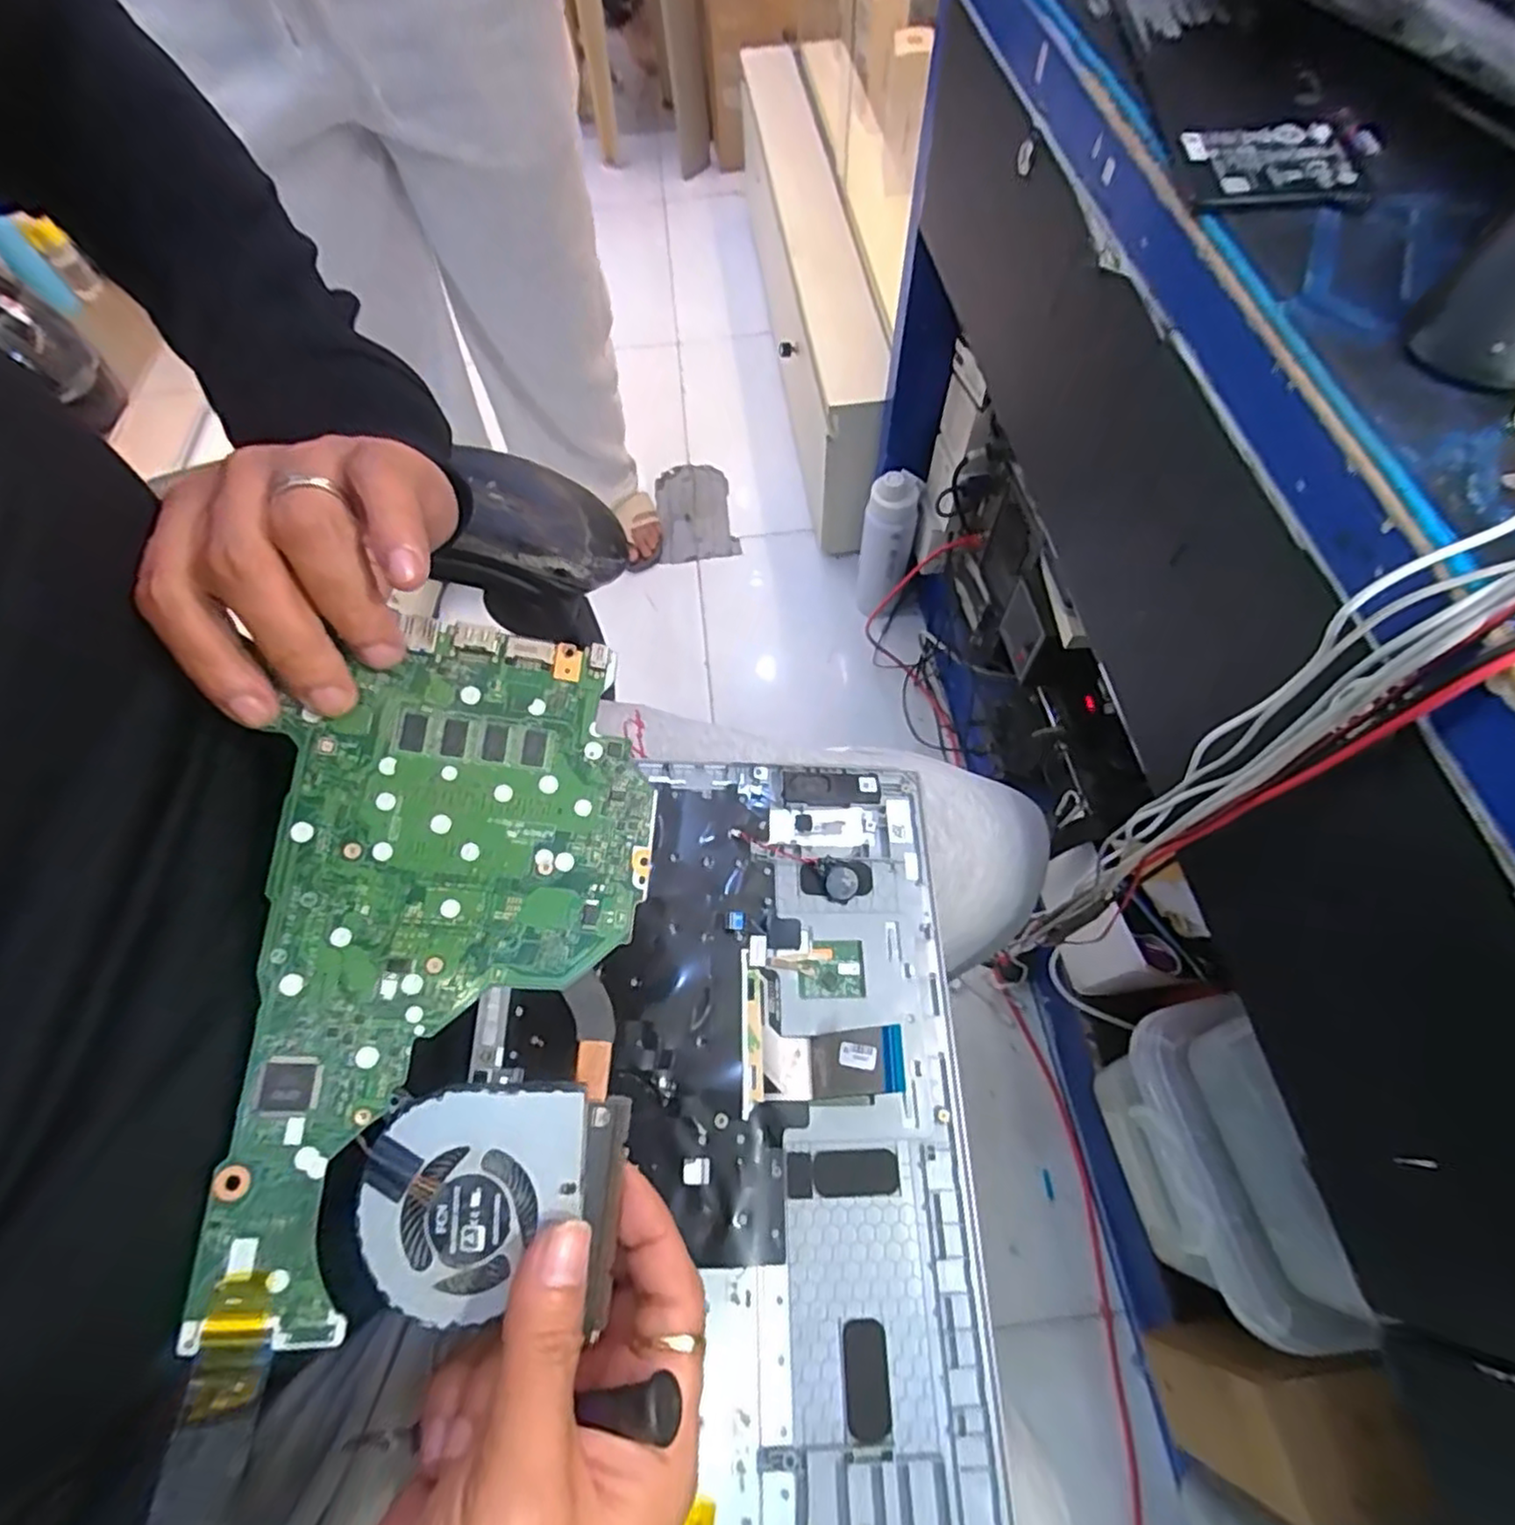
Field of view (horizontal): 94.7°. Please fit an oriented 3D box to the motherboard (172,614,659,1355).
[{"bbox_3d":[-0.104,0.064,0.238,0.115,0.013,0.222,9,78,-14],"label":"motherboard"}]

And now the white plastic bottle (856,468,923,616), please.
[{"bbox_3d":[0.206,-0.347,1.122,0.079,0.254,0.067,9,65,7],"label":"white plastic bottle"}]

